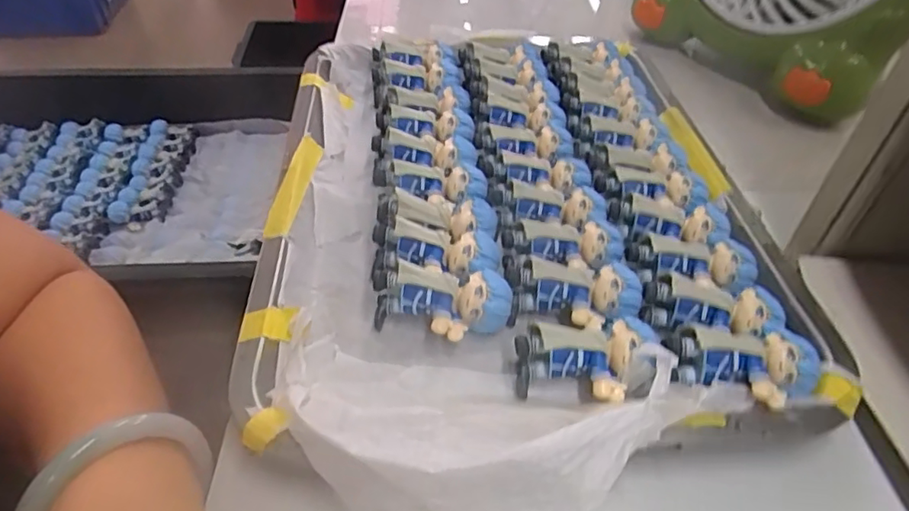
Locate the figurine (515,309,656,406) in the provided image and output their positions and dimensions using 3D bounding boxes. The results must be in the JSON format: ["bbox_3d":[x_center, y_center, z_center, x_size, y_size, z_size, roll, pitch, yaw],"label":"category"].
[{"bbox_3d":[0.055,0.040,0.245,0.057,0.017,0.039,4,45,1],"label":"figurine"}]

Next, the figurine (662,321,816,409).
[{"bbox_3d":[0.119,0.046,0.236,0.056,0.015,0.031,3,45,0],"label":"figurine"}]

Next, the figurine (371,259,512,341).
[{"bbox_3d":[-0.007,0.022,0.265,0.063,0.026,0.029,3,45,0],"label":"figurine"}]

